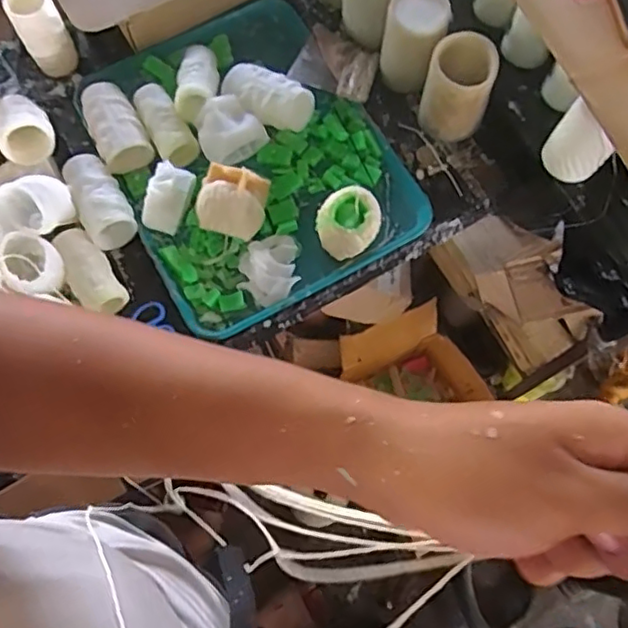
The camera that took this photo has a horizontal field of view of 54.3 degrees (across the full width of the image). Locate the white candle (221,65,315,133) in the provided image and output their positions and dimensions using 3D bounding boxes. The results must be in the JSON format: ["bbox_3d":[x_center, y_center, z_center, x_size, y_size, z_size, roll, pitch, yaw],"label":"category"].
[{"bbox_3d":[-0.063,-0.284,0.811,0.124,0.058,0.067,24,73,8],"label":"white candle"}]

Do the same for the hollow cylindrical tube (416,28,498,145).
[{"bbox_3d":[0.185,-0.292,0.798,0.080,0.110,0.086,0,71,0],"label":"hollow cylindrical tube"}]

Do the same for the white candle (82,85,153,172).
[{"bbox_3d":[-0.261,-0.244,0.811,0.066,0.052,0.122,-24,73,-8],"label":"white candle"}]

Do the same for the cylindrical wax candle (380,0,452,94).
[{"bbox_3d":[0.132,-0.365,0.821,0.079,0.095,0.092,16,72,5],"label":"cylindrical wax candle"}]

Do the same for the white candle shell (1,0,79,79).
[{"bbox_3d":[-0.364,-0.379,0.826,0.059,0.117,0.051,-25,73,-8],"label":"white candle shell"}]

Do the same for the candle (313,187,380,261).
[{"bbox_3d":[0.041,-0.104,0.742,0.071,0.079,0.070,0,71,0],"label":"candle"}]

